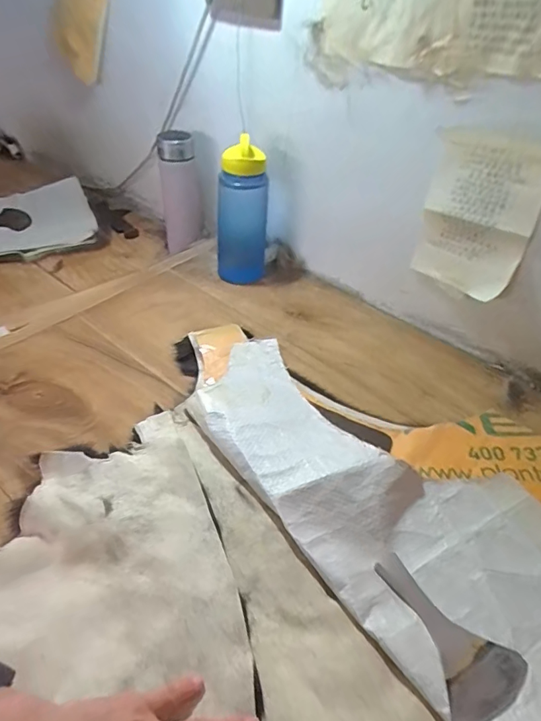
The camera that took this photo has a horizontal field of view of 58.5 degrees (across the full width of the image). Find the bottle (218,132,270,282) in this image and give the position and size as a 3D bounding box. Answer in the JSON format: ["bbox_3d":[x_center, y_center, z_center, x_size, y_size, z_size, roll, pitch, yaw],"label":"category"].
[{"bbox_3d":[-0.050,-0.232,0.787,0.086,0.215,0.080,2,41,-1],"label":"bottle"}]

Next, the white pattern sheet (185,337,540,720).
[{"bbox_3d":[0.148,0.153,0.490,0.234,0.035,0.580,-26,50,-30],"label":"white pattern sheet"}]

